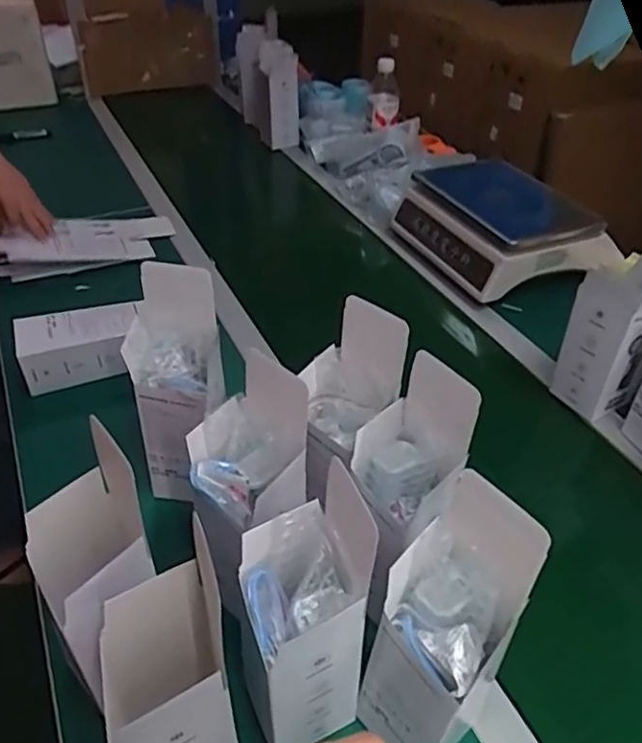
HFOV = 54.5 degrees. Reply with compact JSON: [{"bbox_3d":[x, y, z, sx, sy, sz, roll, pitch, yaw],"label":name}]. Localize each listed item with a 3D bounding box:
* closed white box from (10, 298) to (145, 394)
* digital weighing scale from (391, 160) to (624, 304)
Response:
[{"bbox_3d":[-0.308,-0.033,0.803,0.144,0.075,0.073,-14,43,-18],"label":"closed white box"},{"bbox_3d":[0.305,-0.252,1.046,0.259,0.104,0.273,-16,44,-19],"label":"digital weighing scale"}]

